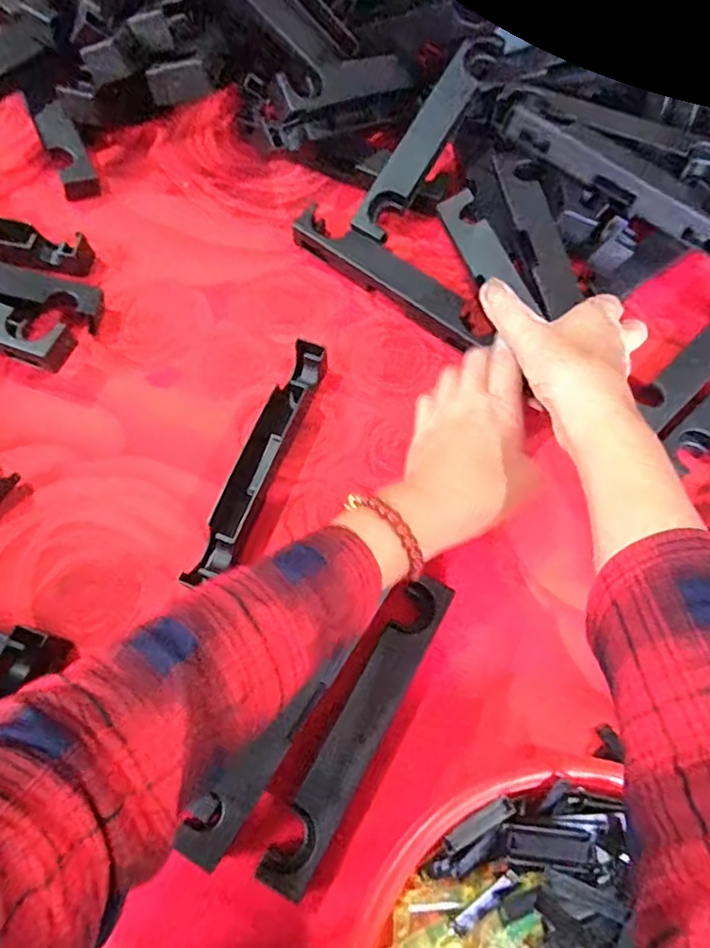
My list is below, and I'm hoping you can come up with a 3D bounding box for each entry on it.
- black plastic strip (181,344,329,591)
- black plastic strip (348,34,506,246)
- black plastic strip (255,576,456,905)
[{"bbox_3d":[-0.066,-0.011,0.428,0.024,0.028,0.193,21,69,7],"label":"black plastic strip"},{"bbox_3d":[0.063,-0.285,0.504,0.032,0.020,0.200,31,87,11],"label":"black plastic strip"},{"bbox_3d":[0.005,0.153,0.367,0.029,0.027,0.193,28,70,10],"label":"black plastic strip"}]

